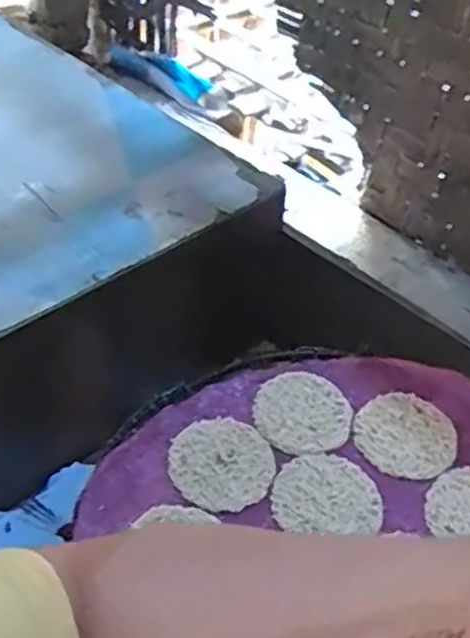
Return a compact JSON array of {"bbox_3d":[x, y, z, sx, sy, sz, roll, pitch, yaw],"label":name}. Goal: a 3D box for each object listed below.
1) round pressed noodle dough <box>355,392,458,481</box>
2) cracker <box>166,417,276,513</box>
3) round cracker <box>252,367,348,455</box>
[{"bbox_3d":[0.139,0.093,0.581,0.077,0.004,0.080,3,44,-3],"label":"round pressed noodle dough"},{"bbox_3d":[-0.010,0.109,0.552,0.078,0.004,0.080,3,44,-3],"label":"cracker"},{"bbox_3d":[0.056,0.075,0.593,0.075,0.005,0.080,3,44,-3],"label":"round cracker"}]

